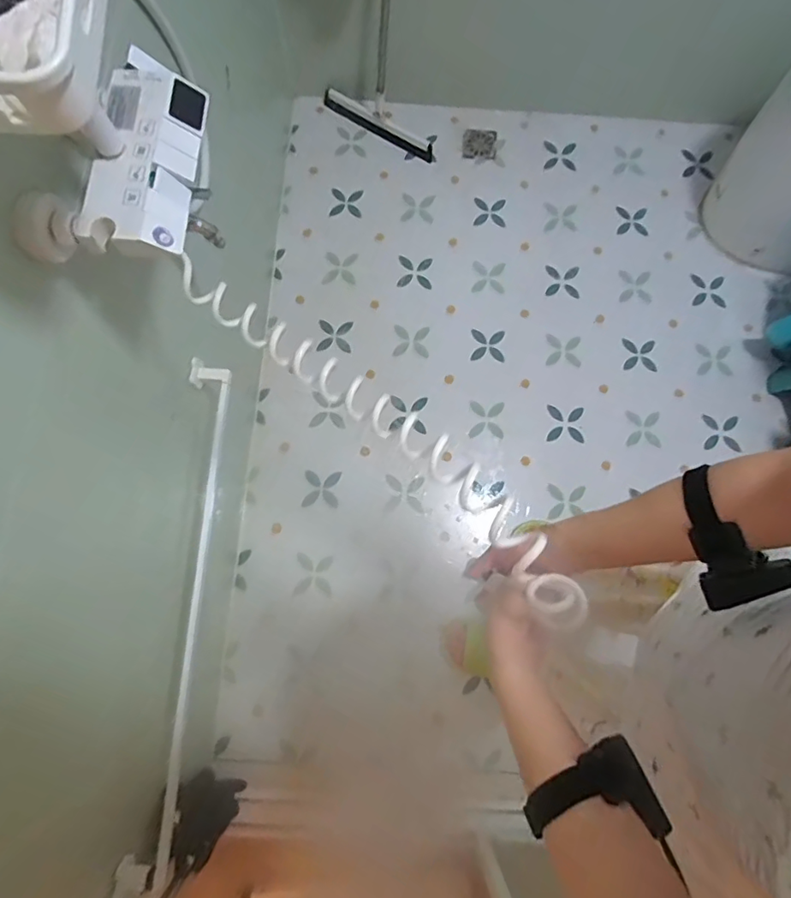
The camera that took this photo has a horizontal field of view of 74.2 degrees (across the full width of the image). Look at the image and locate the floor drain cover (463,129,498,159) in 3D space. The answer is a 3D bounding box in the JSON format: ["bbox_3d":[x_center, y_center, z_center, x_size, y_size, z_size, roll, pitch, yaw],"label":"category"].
[{"bbox_3d":[0.243,-0.876,1.509,0.095,0.014,0.092,5,77,-1],"label":"floor drain cover"}]

